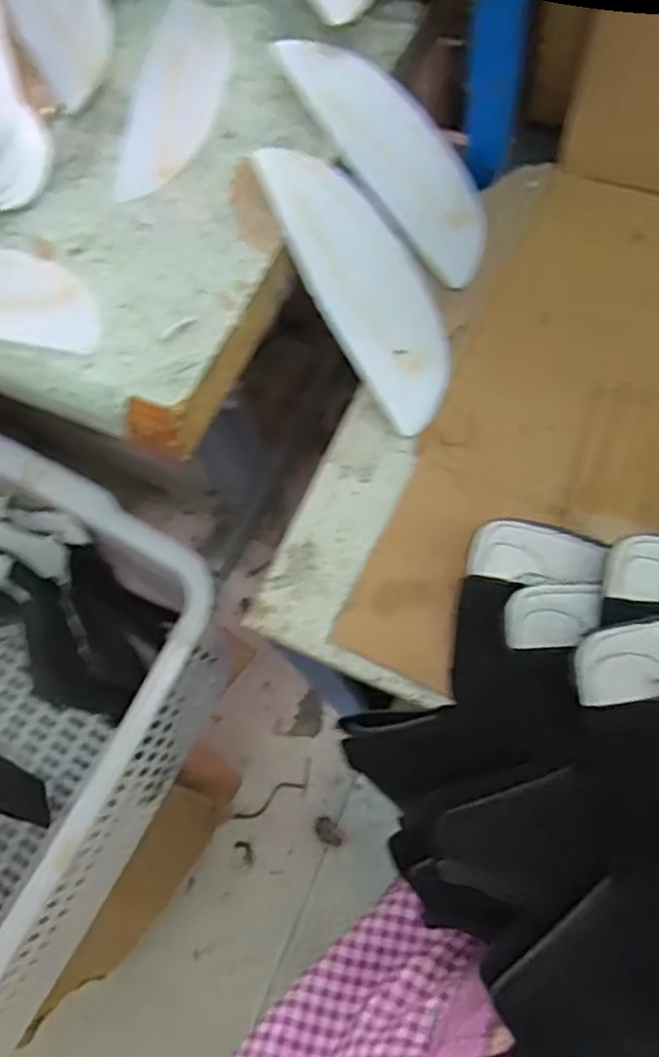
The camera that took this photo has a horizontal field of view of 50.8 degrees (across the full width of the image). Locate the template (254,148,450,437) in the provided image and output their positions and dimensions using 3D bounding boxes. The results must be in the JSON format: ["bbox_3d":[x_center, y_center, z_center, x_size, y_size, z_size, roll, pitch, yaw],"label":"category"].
[{"bbox_3d":[0.024,-0.170,0.471,0.079,0.008,0.210,-32,87,-18],"label":"template"}]

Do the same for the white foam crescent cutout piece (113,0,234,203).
[{"bbox_3d":[-0.115,-0.335,0.535,0.067,0.005,0.213,5,70,10],"label":"white foam crescent cutout piece"}]

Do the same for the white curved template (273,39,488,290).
[{"bbox_3d":[0.049,-0.272,0.499,0.071,0.005,0.211,-34,86,-11],"label":"white curved template"}]

